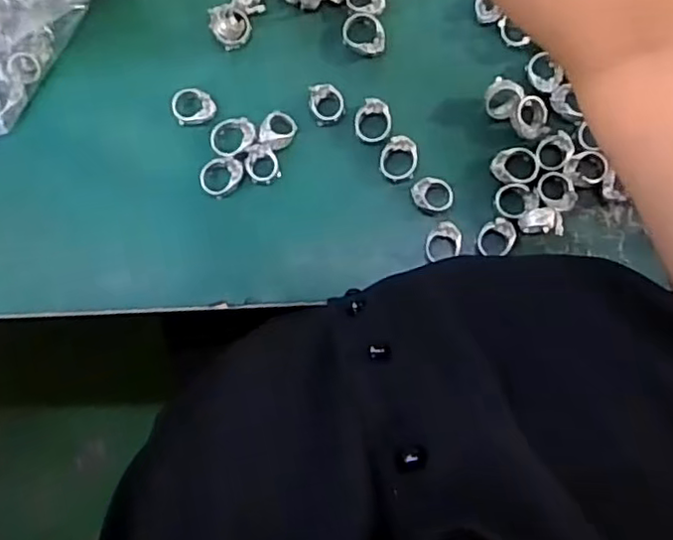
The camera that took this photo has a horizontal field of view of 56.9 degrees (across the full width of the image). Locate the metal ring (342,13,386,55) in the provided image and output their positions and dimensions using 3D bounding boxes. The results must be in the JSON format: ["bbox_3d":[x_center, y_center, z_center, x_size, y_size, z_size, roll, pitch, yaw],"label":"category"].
[{"bbox_3d":[0.021,-0.170,0.445,0.034,0.008,0.024,29,88,6],"label":"metal ring"}]

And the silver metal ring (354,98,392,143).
[{"bbox_3d":[0.026,-0.105,0.440,0.026,0.015,0.028,13,86,1],"label":"silver metal ring"}]

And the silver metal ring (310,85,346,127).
[{"bbox_3d":[-0.007,-0.118,0.443,0.024,0.011,0.027,-9,85,0],"label":"silver metal ring"}]

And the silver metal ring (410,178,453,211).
[{"bbox_3d":[0.066,-0.052,0.431,0.028,0.013,0.022,24,87,6],"label":"silver metal ring"}]

